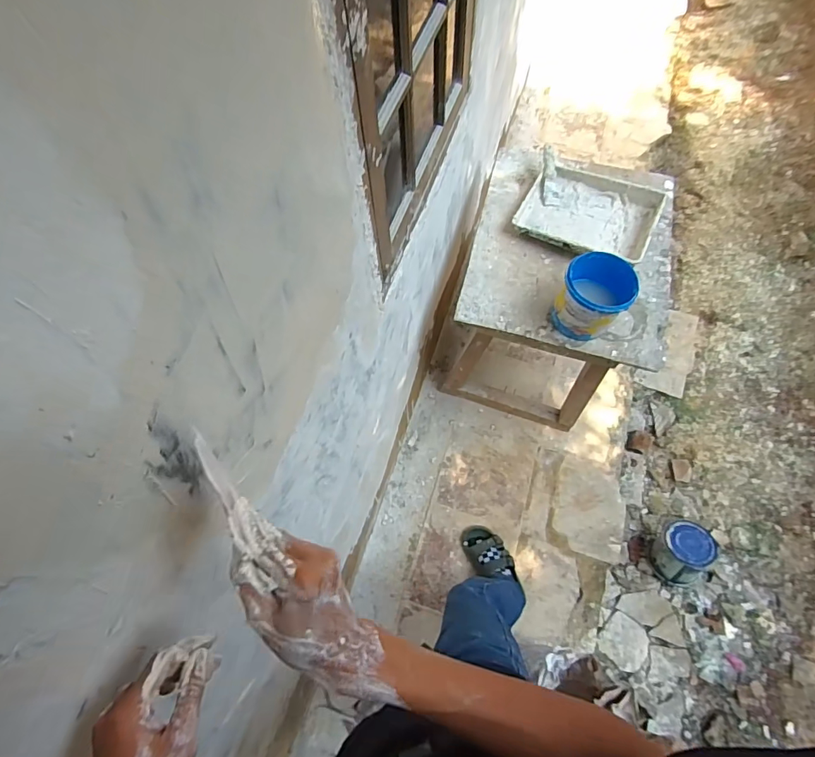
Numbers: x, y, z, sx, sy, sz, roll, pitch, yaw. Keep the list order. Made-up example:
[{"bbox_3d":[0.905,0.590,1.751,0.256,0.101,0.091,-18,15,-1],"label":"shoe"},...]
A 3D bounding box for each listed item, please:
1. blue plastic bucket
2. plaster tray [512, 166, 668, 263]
[{"bbox_3d":[0.453,-0.191,1.115,0.160,0.149,0.167,-1,64,3],"label":"blue plastic bucket"},{"bbox_3d":[0.515,-0.470,1.294,0.360,0.062,0.297,26,69,15],"label":"plaster tray"}]

